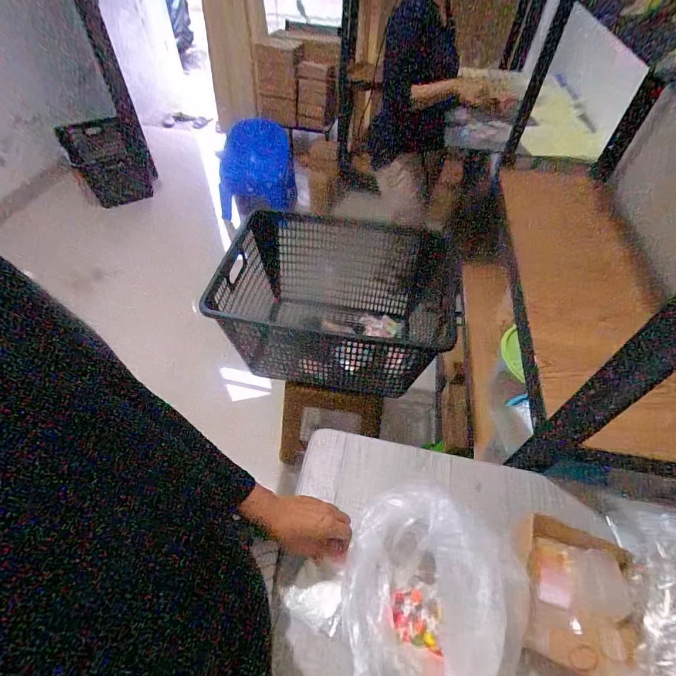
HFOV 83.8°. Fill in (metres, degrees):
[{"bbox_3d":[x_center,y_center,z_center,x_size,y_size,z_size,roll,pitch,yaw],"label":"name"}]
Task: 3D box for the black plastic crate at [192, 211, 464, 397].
[{"bbox_3d":[0.003,-0.076,1.088,0.672,0.325,0.448,7,51,4],"label":"black plastic crate"}]

